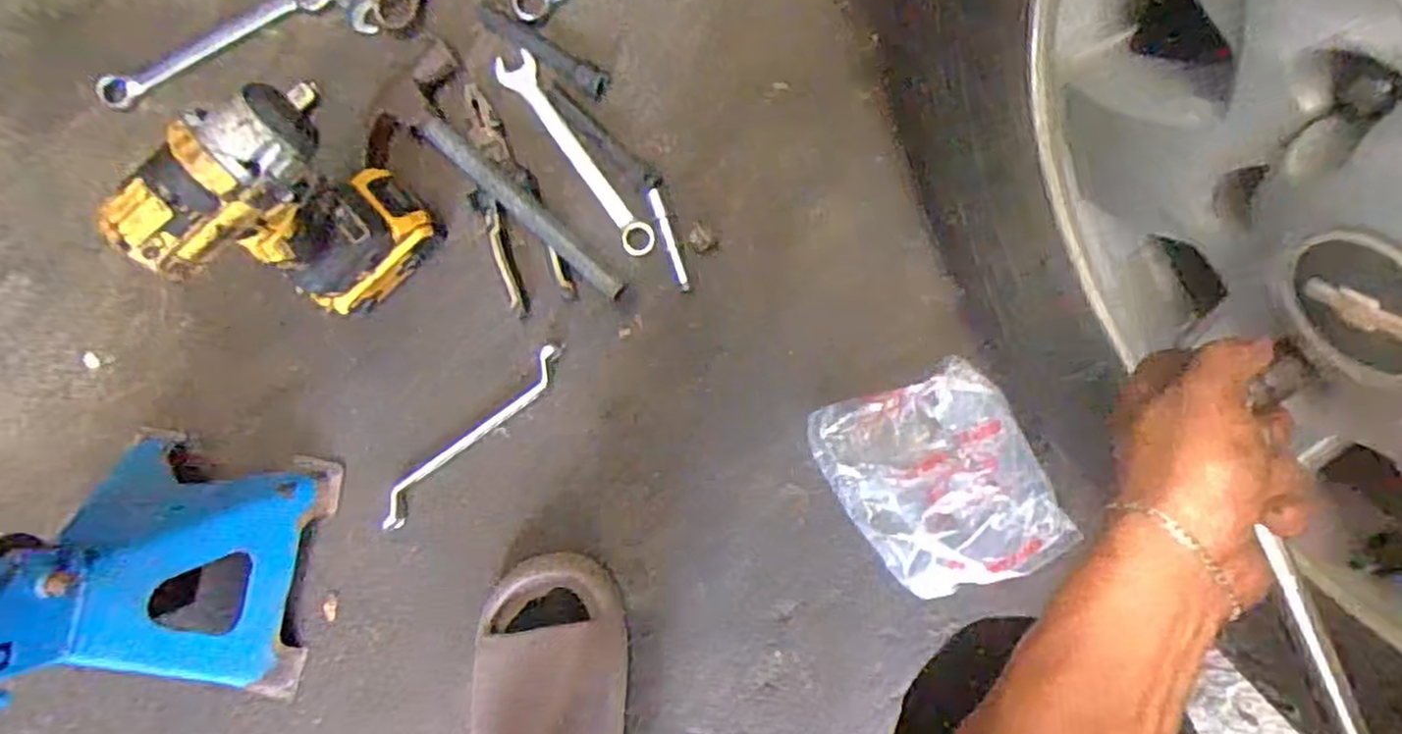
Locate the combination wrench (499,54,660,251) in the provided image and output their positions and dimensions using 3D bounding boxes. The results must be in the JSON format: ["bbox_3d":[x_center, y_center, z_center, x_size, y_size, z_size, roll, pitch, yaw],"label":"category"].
[{"bbox_3d":[-0.110,-0.188,0.673,0.032,0.009,0.216,-35,85,1],"label":"combination wrench"}]

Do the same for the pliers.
[{"bbox_3d":[-0.168,-0.149,0.660,0.057,0.017,0.203,-21,86,2],"label":"pliers"}]

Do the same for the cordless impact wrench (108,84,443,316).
[{"bbox_3d":[-0.281,-0.112,0.548,0.072,0.232,0.134,39,89,5],"label":"cordless impact wrench"}]

